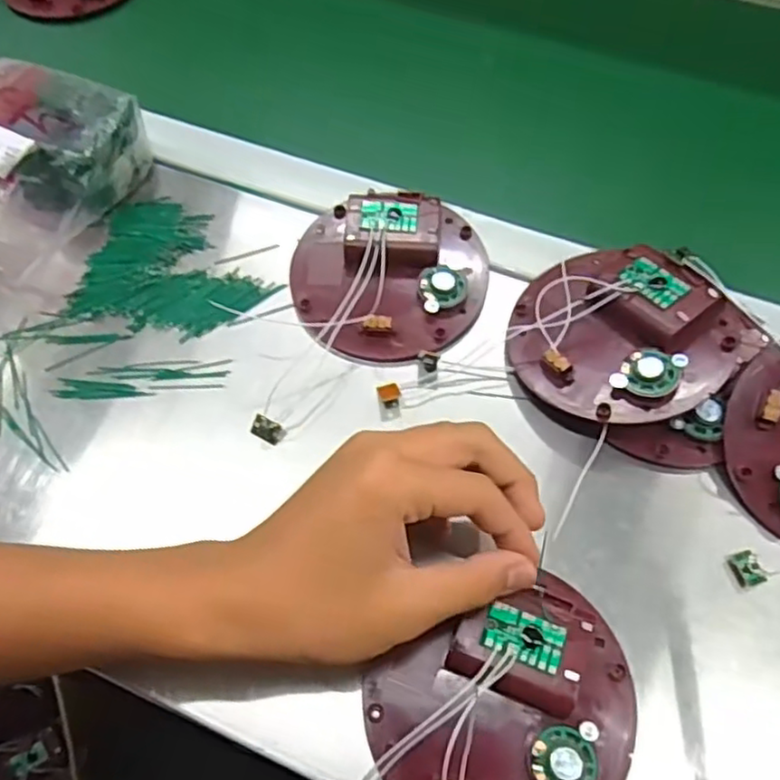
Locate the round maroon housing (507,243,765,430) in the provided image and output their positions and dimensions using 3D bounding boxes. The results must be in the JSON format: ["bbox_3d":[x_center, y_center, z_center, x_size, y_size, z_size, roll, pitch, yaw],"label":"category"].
[{"bbox_3d":[0.126,-0.032,0.367,0.109,0.036,0.118,-39,69,-16],"label":"round maroon housing"}]

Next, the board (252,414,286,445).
[{"bbox_3d":[-0.069,0.022,0.368,0.017,0.010,0.011,23,67,13],"label":"board"}]

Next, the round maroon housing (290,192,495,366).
[{"bbox_3d":[0.000,-0.074,0.398,0.117,0.028,0.109,-1,64,2],"label":"round maroon housing"}]

